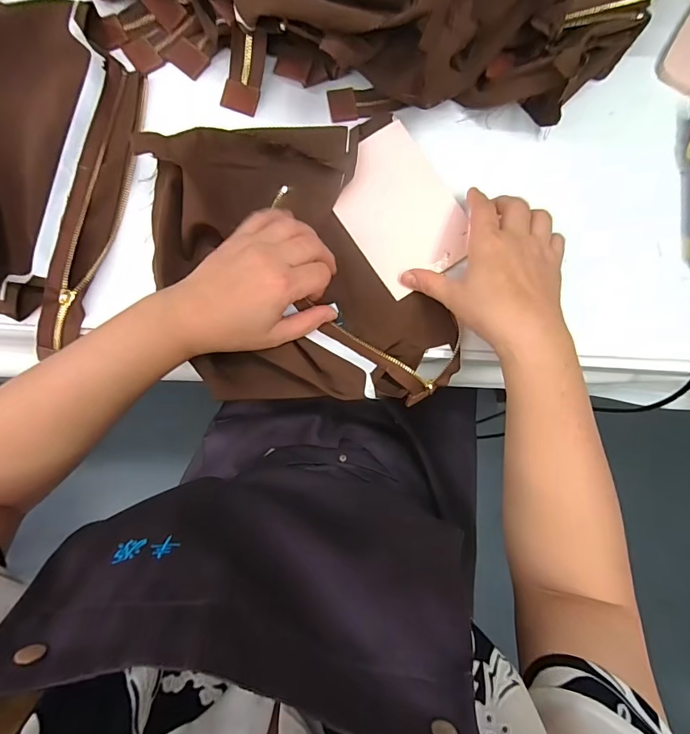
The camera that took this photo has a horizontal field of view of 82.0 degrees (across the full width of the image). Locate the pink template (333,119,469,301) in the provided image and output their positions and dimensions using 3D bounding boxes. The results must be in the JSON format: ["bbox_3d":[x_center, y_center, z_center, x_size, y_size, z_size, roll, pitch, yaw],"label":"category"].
[{"bbox_3d":[0.051,-0.149,0.378,0.101,0.008,0.139,-36,91,-1],"label":"pink template"}]

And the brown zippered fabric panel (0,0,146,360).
[{"bbox_3d":[-0.311,-0.182,0.335,0.217,0.072,0.304,10,82,-1],"label":"brown zippered fabric panel"}]

